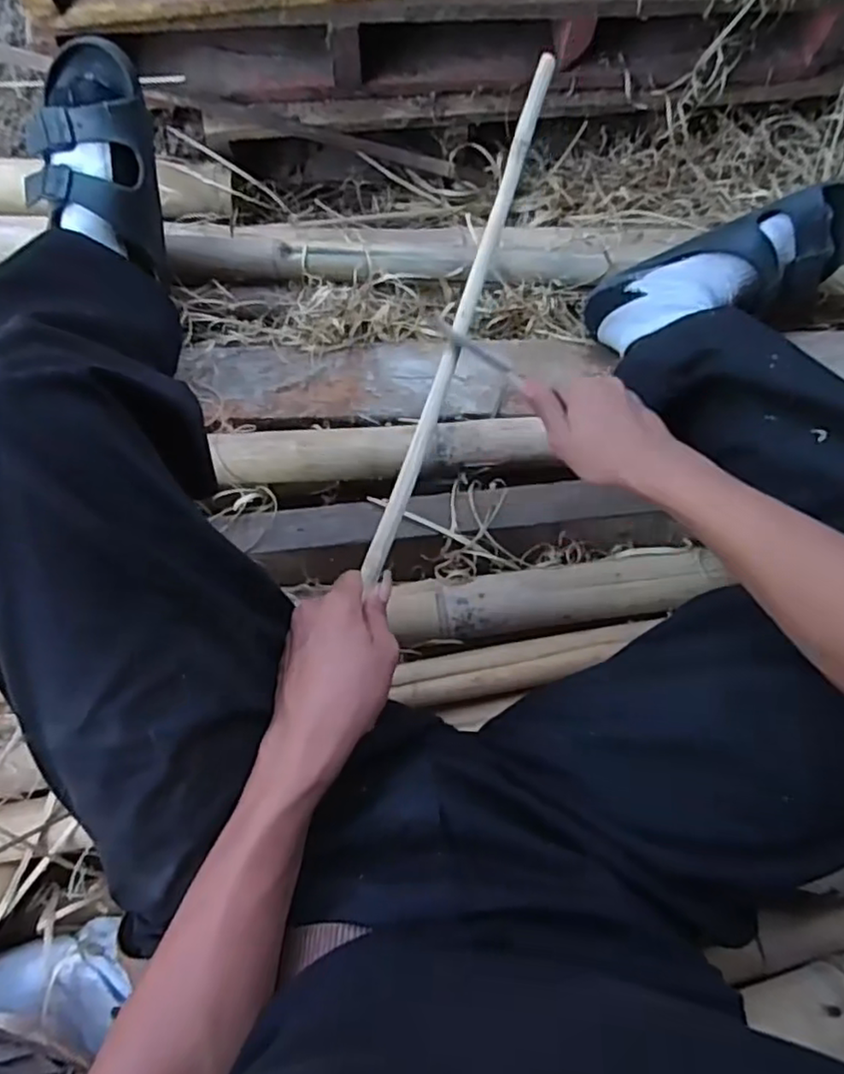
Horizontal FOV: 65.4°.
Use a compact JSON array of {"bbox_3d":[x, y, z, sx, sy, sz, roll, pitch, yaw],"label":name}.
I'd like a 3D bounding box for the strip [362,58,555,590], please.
[{"bbox_3d":[0.046,-0.217,0.551,0.020,0.011,0.547,19,70,-4],"label":"strip"}]

